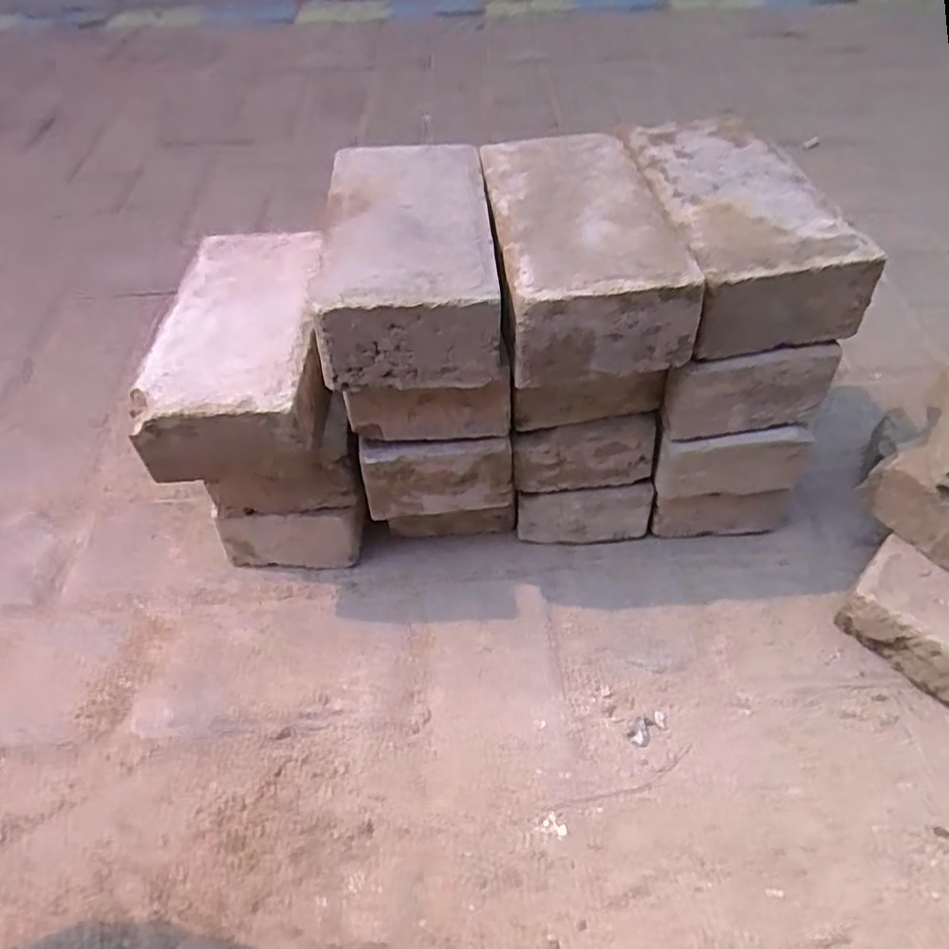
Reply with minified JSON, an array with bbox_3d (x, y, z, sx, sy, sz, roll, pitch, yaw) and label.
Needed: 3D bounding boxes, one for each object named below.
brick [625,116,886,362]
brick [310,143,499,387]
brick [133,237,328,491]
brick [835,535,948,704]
[{"bbox_3d":[0.169,-0.170,0.478,0.107,0.065,0.192,-8,48,-7],"label":"brick"},{"bbox_3d":[-0.044,-0.146,0.461,0.105,0.062,0.196,-3,47,-2],"label":"brick"},{"bbox_3d":[-0.159,-0.088,0.492,0.108,0.068,0.191,-3,47,-1],"label":"brick"},{"bbox_3d":[0.330,0.101,0.506,0.106,0.067,0.097,33,56,28],"label":"brick"}]

